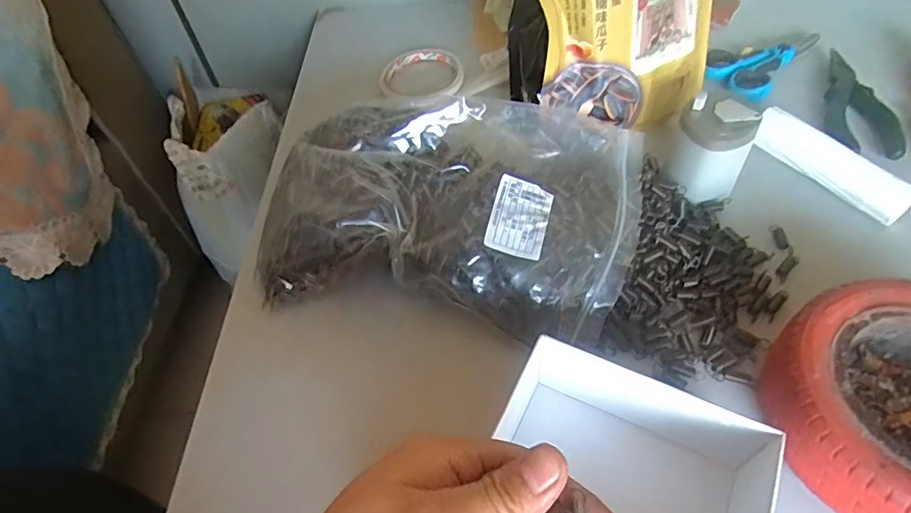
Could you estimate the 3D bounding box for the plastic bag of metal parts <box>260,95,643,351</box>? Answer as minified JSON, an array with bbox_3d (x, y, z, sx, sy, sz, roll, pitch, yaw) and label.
[{"bbox_3d":[-0.003,-0.039,0.423,0.274,0.082,0.175,10,54,12],"label":"plastic bag of metal parts"}]

